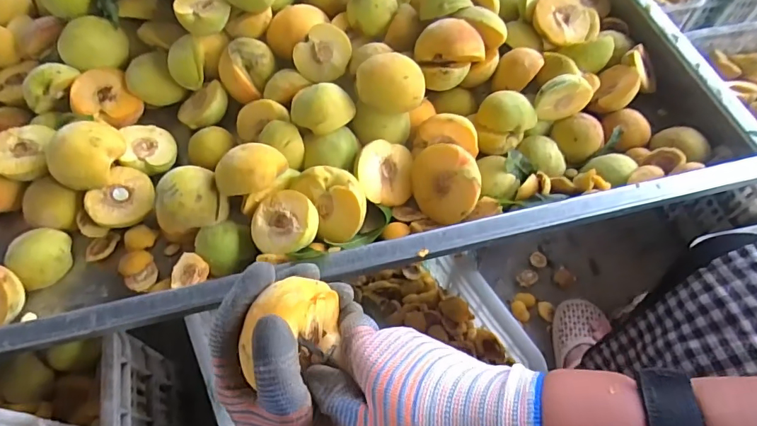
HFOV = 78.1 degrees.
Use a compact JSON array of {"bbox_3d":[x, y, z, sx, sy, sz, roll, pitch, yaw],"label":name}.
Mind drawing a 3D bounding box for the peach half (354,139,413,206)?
[{"bbox_3d":[0.001,-0.040,0.486,0.062,0.034,0.062,-3,93,-27],"label":"peach half"}]

